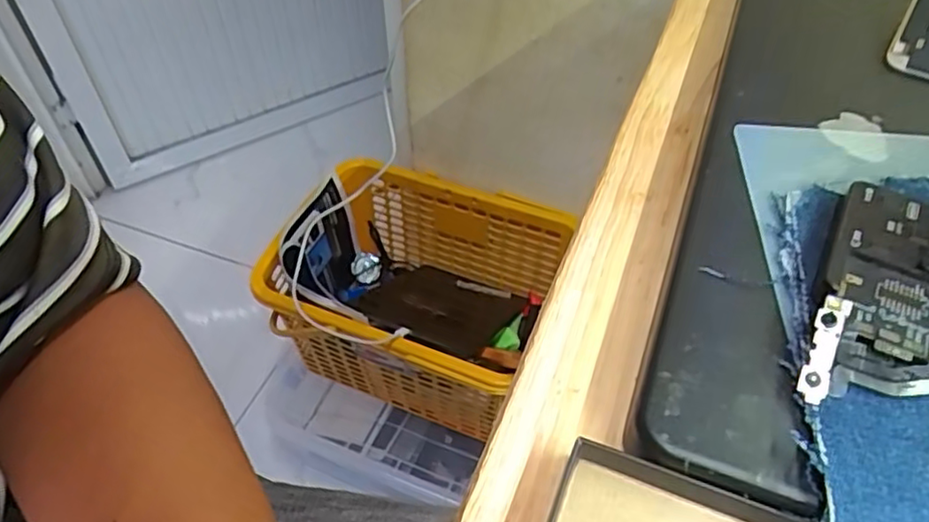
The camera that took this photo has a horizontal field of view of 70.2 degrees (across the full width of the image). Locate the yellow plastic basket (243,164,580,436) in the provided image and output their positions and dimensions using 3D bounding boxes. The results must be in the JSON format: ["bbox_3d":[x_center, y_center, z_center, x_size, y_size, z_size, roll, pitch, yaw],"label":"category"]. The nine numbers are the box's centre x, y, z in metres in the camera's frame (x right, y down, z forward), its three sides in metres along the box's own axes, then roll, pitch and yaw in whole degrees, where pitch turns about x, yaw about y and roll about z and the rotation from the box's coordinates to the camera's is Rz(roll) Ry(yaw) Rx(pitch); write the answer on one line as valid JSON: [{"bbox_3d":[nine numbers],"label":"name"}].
[{"bbox_3d":[-0.062,0.054,0.853,0.318,0.213,0.247,17,50,15],"label":"yellow plastic basket"}]

